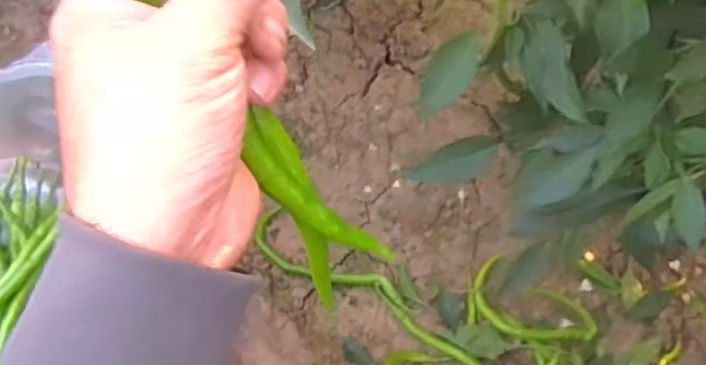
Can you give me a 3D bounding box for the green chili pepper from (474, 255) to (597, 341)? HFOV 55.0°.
[{"bbox_3d":[0.228,0.159,0.864,0.156,0.020,0.080,30,72,11],"label":"green chili pepper"}]

